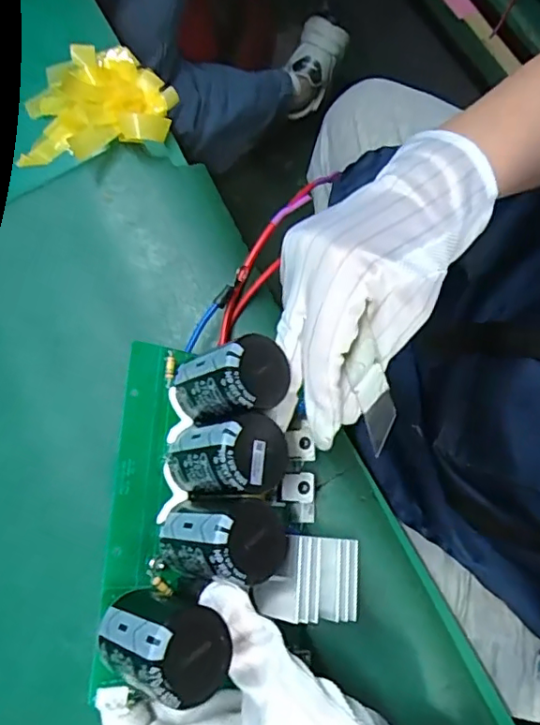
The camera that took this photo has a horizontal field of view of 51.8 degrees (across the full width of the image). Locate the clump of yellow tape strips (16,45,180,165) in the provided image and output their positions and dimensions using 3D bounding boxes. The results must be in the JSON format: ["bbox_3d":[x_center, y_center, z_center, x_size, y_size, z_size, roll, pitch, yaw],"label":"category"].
[{"bbox_3d":[-0.116,-0.171,0.361,0.102,0.022,0.080,-17,78,-2],"label":"clump of yellow tape strips"}]

